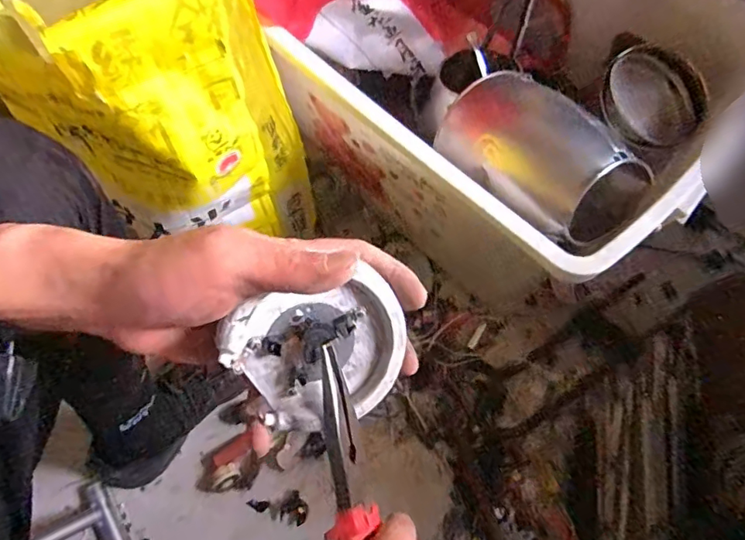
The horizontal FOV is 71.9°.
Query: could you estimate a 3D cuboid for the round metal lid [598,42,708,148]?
[{"bbox_3d":[0.300,-0.184,0.545,0.107,0.024,0.107,0,74,-2],"label":"round metal lid"}]

